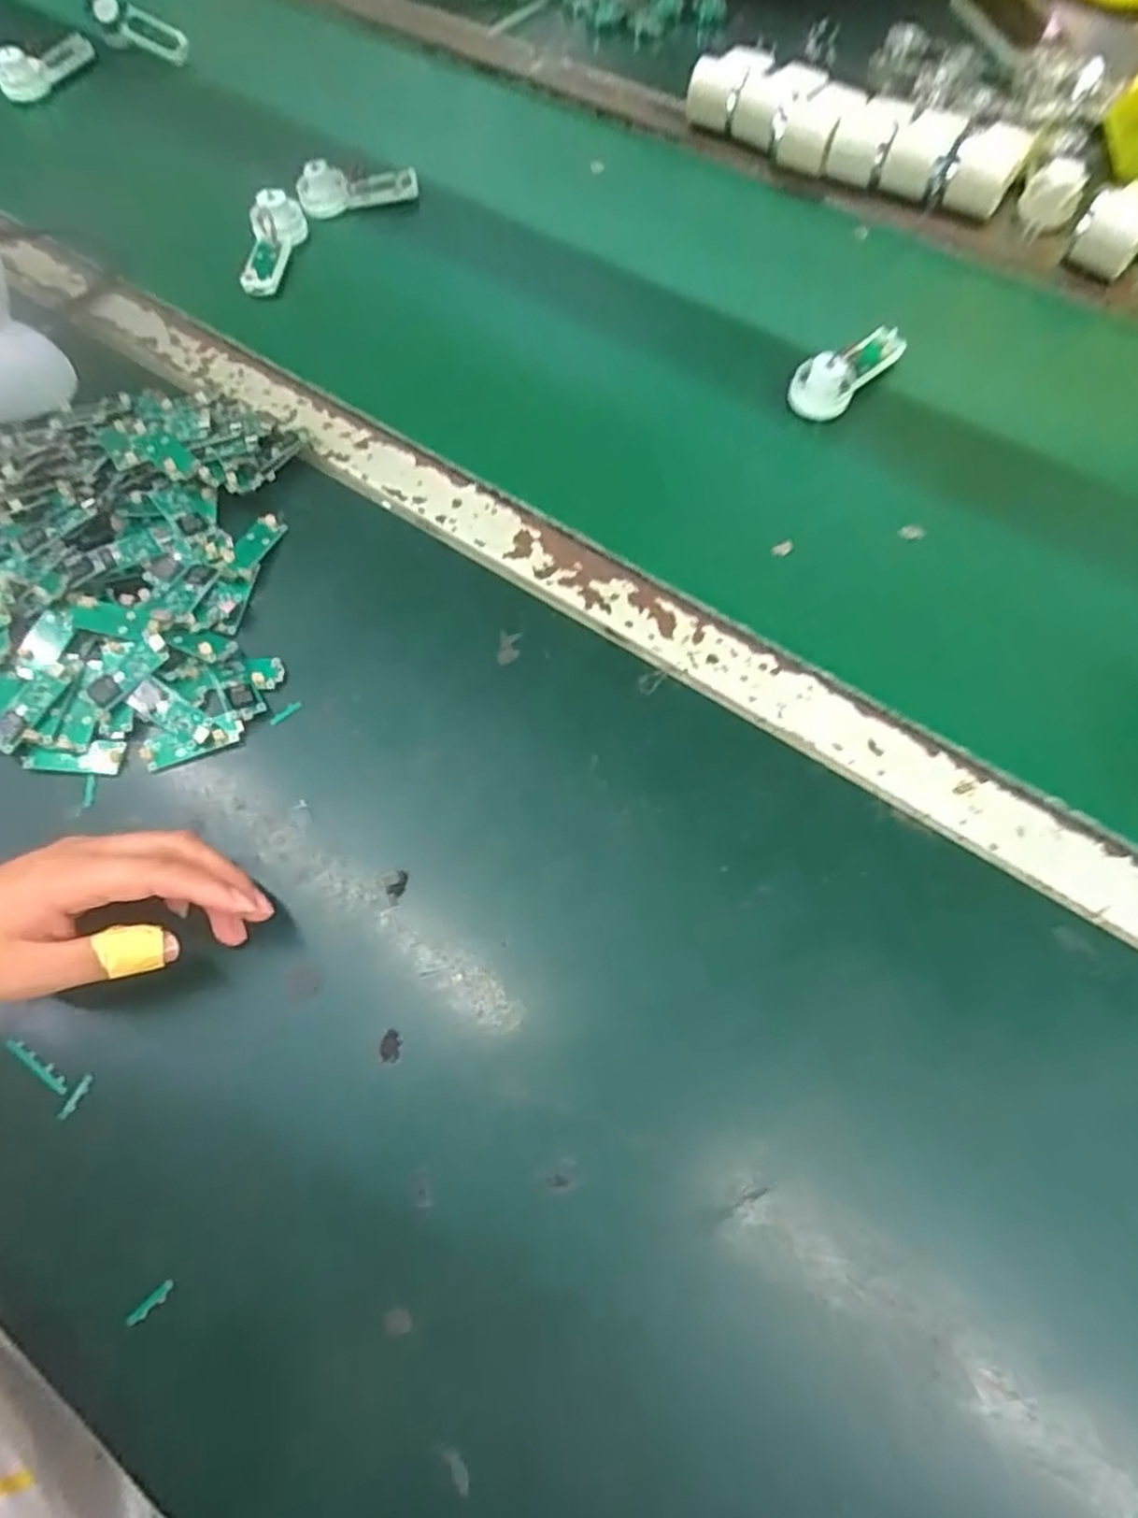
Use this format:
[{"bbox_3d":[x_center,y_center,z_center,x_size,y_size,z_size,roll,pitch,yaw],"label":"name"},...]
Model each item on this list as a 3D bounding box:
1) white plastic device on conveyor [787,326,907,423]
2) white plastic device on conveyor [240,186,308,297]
[{"bbox_3d":[0.189,-0.269,0.494,0.091,0.032,0.038,-42,72,-17],"label":"white plastic device on conveyor"},{"bbox_3d":[-0.222,-0.390,0.549,0.031,0.034,0.098,5,66,3],"label":"white plastic device on conveyor"}]

